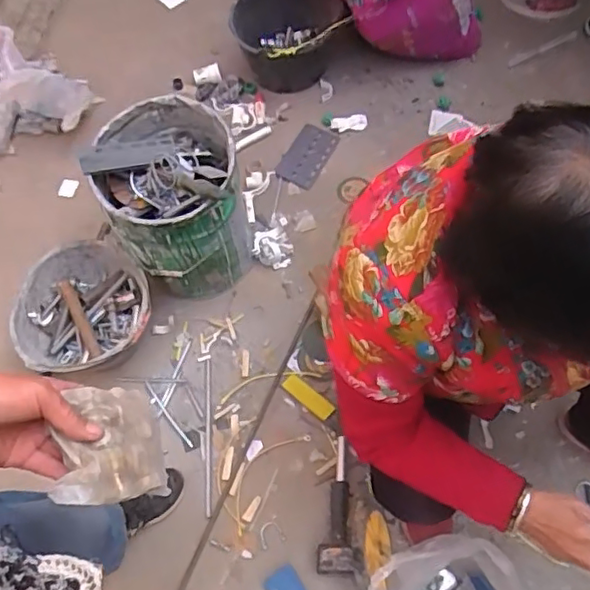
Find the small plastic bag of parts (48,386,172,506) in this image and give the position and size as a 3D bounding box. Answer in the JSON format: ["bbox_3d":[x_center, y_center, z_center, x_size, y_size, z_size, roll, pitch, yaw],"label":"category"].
[{"bbox_3d":[-0.147,0.119,0.484,0.019,0.099,0.099,-38,56,26],"label":"small plastic bag of parts"}]

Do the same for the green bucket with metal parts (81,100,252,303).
[{"bbox_3d":[-0.243,-0.184,1.259,0.263,0.347,0.288,-1,65,2],"label":"green bucket with metal parts"}]

